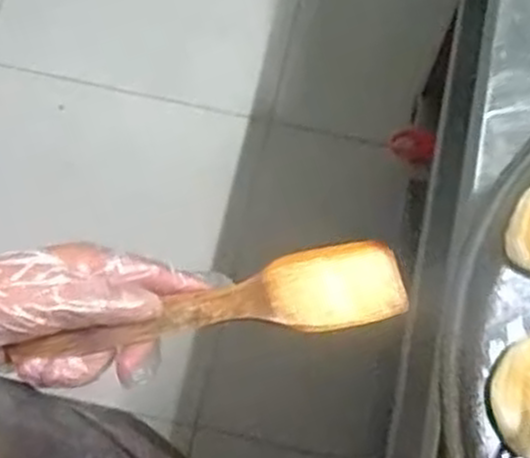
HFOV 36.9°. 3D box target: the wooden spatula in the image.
[{"bbox_3d":[-0.022,0.048,0.473,0.229,0.011,0.051,-11,71,-18],"label":"wooden spatula"}]

